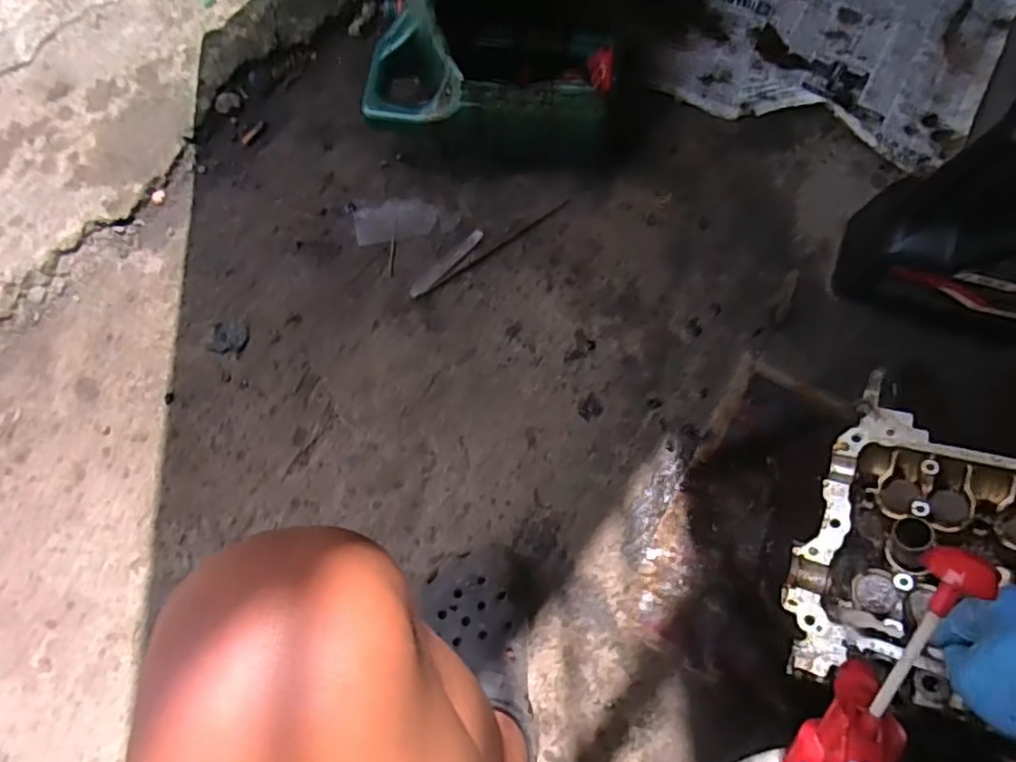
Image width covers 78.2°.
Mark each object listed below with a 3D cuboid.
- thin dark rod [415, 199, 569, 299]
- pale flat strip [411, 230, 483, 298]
[{"bbox_3d":[-0.015,-0.149,0.711,0.203,0.004,0.008,-33,78,-7],"label":"thin dark rod"},{"bbox_3d":[-0.070,-0.133,0.712,0.107,0.004,0.015,-44,80,-9],"label":"pale flat strip"}]

